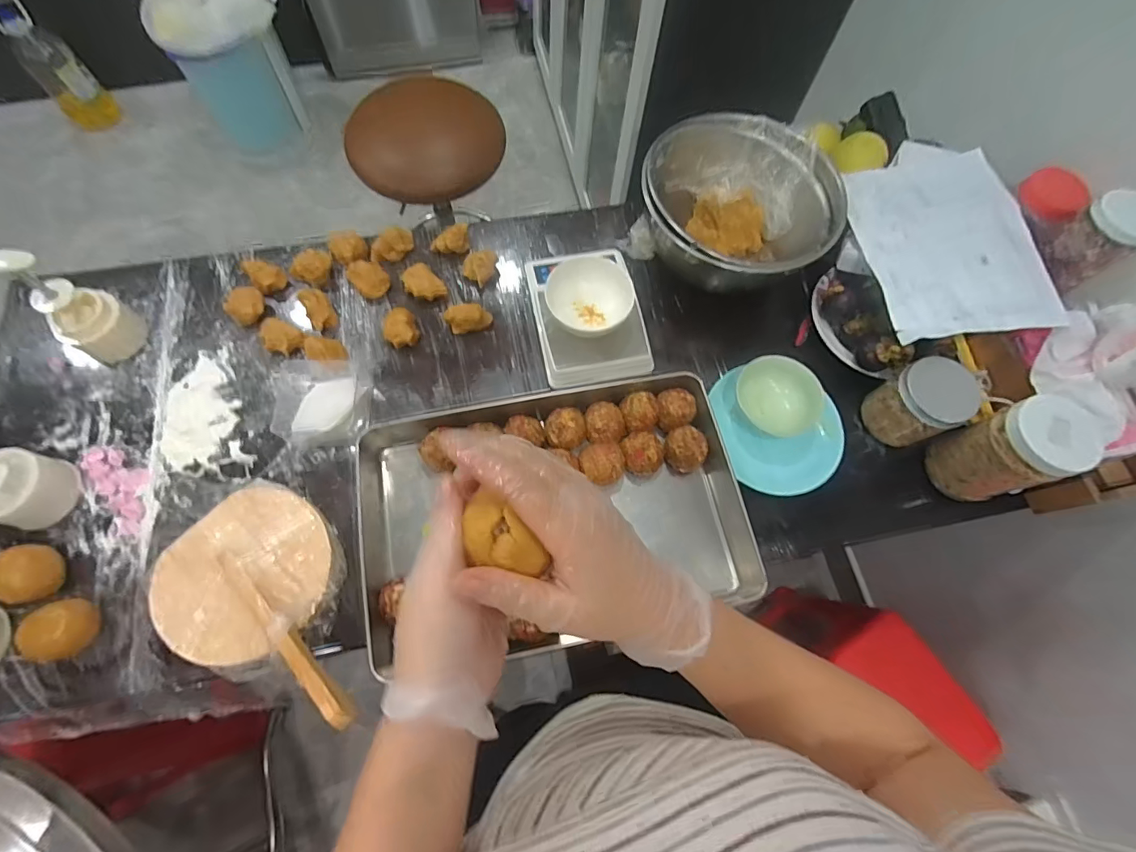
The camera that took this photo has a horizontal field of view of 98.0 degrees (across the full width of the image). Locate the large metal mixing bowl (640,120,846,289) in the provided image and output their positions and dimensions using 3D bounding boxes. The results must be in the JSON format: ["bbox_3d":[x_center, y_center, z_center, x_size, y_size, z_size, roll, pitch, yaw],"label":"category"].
[{"bbox_3d":[0.226,-0.297,0.701,0.251,0.133,0.234,1,69,-2],"label":"large metal mixing bowl"}]

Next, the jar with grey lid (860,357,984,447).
[{"bbox_3d":[0.441,-0.029,0.617,0.090,0.094,0.086,-24,72,-11],"label":"jar with grey lid"}]

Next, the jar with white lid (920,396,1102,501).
[{"bbox_3d":[0.509,0.030,0.575,0.085,0.155,0.085,1,69,-2],"label":"jar with white lid"}]

